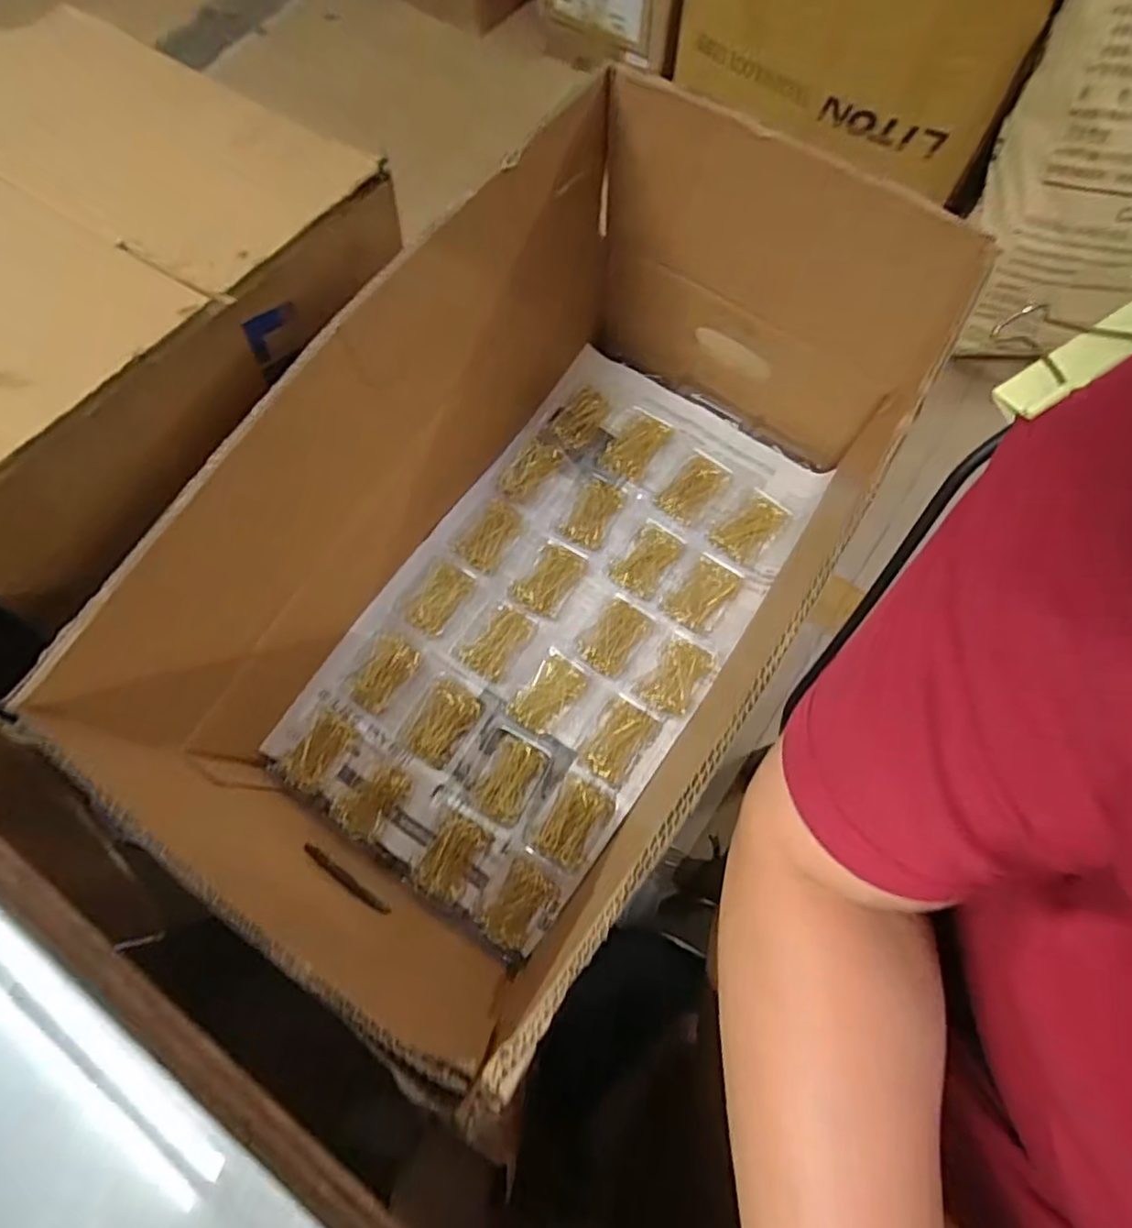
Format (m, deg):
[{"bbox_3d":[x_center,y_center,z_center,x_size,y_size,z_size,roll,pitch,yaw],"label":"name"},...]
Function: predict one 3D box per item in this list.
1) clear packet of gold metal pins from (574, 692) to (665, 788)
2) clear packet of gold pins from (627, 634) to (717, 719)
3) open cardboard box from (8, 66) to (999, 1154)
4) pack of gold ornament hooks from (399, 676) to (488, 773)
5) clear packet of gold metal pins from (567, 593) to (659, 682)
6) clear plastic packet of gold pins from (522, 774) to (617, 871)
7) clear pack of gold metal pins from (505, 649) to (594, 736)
[{"bbox_3d":[0.047,0.115,0.602,0.054,0.016,0.080,32,75,12],"label":"clear packet of gold metal pins"},{"bbox_3d":[0.105,0.056,0.618,0.053,0.021,0.082,35,75,13],"label":"clear packet of gold pins"},{"bbox_3d":[-0.010,-0.062,0.539,0.369,0.301,0.620,27,74,11],"label":"open cardboard box"},{"bbox_3d":[-0.118,0.099,0.613,0.055,0.027,0.079,32,75,12],"label":"pack of gold ornament hooks"},{"bbox_3d":[0.046,0.021,0.640,0.055,0.007,0.081,34,75,13],"label":"clear packet of gold metal pins"},{"bbox_3d":[0.004,0.184,0.582,0.054,0.020,0.078,30,74,12],"label":"clear plastic packet of gold pins"},{"bbox_3d":[-0.015,0.075,0.619,0.054,0.014,0.080,31,75,12],"label":"clear pack of gold metal pins"}]

